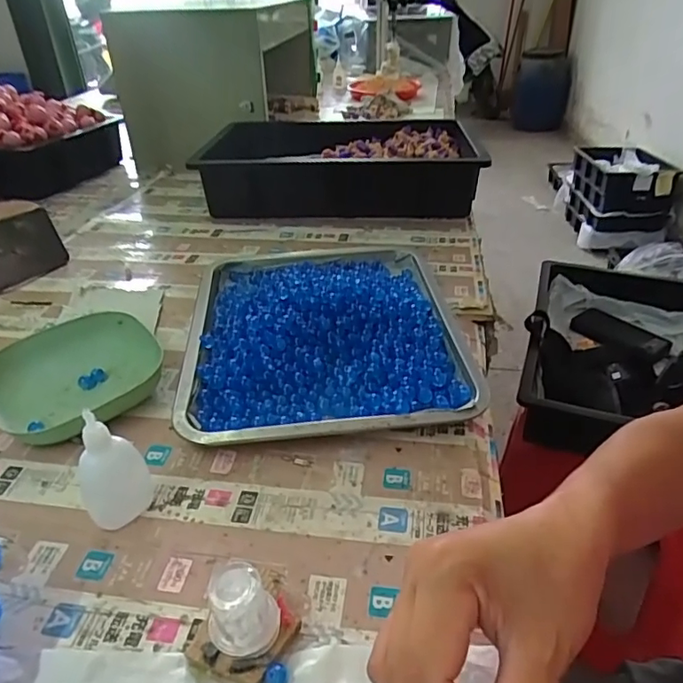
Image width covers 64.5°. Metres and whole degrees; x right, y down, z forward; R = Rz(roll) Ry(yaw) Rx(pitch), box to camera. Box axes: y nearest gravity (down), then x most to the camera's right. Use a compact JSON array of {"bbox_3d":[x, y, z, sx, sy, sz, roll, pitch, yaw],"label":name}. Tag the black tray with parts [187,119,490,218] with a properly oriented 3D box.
[{"bbox_3d":[0.001,-0.304,0.932,0.426,0.089,0.287,1,34,3],"label":"black tray with parts"}]

